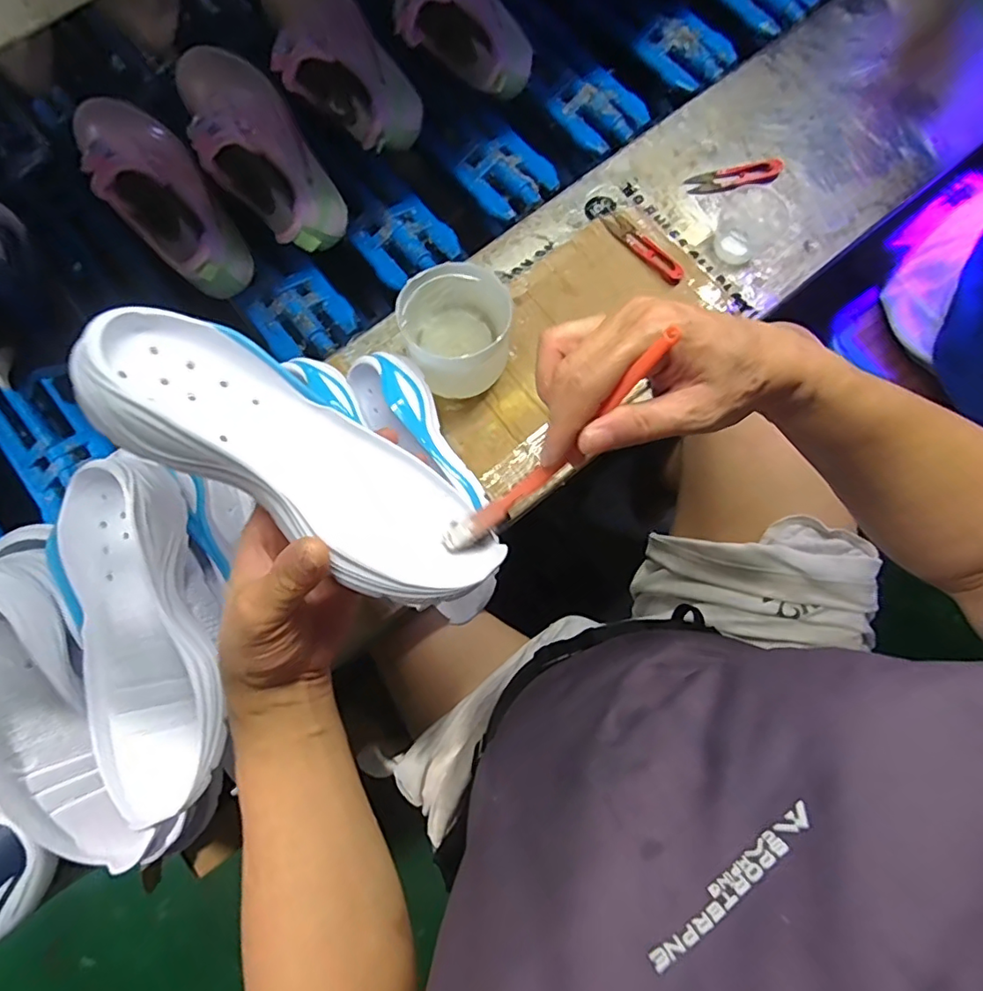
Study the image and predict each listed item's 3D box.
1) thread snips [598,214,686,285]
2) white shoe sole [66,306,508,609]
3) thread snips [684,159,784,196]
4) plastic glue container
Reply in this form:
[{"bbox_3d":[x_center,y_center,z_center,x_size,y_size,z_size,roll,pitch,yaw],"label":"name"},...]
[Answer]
[{"bbox_3d":[0.155,-0.250,0.548,0.023,0.009,0.096,-44,78,-10],"label":"thread snips"},{"bbox_3d":[-0.099,-0.017,0.300,0.232,0.051,0.095,32,35,-9],"label":"white shoe sole"},{"bbox_3d":[0.257,-0.336,0.570,0.099,0.006,0.029,-13,75,-2],"label":"thread snips"},{"bbox_3d":[-0.035,-0.139,0.484,0.079,0.086,0.087,-12,75,-2],"label":"plastic glue container"}]

